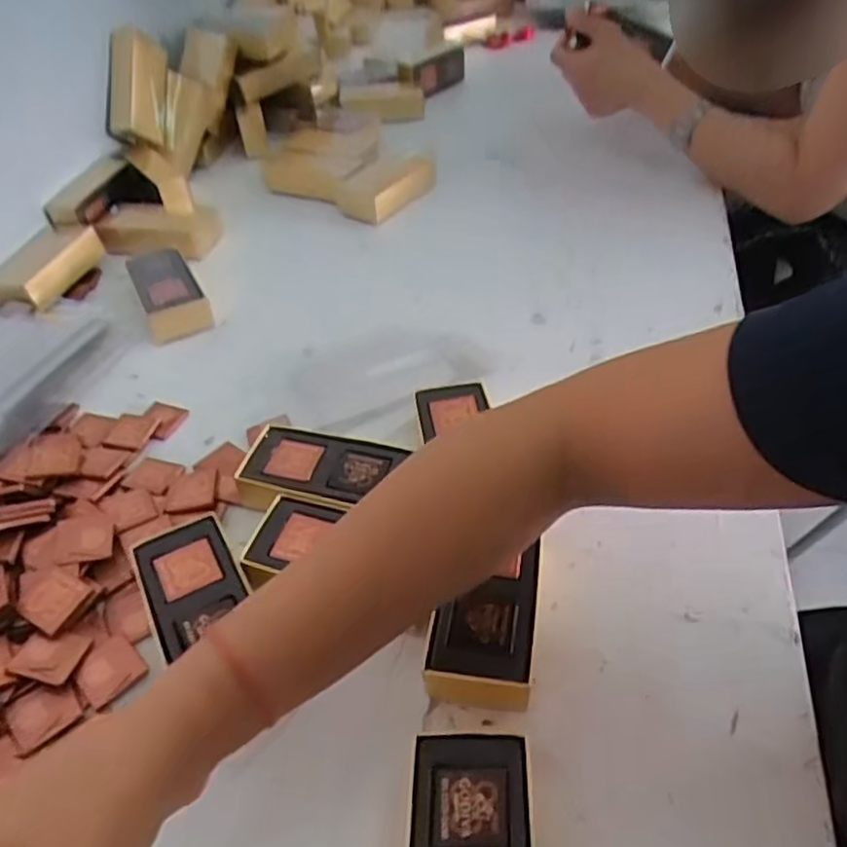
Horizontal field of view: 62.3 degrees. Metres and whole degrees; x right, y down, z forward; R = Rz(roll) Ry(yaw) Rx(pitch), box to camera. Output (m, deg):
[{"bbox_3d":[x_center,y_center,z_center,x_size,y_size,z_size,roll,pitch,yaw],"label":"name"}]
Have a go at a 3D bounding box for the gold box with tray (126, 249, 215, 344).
[{"bbox_3d":[-0.240,-0.124,0.660,0.056,0.035,0.119,-21,46,-17],"label":"gold box with tray"}]

